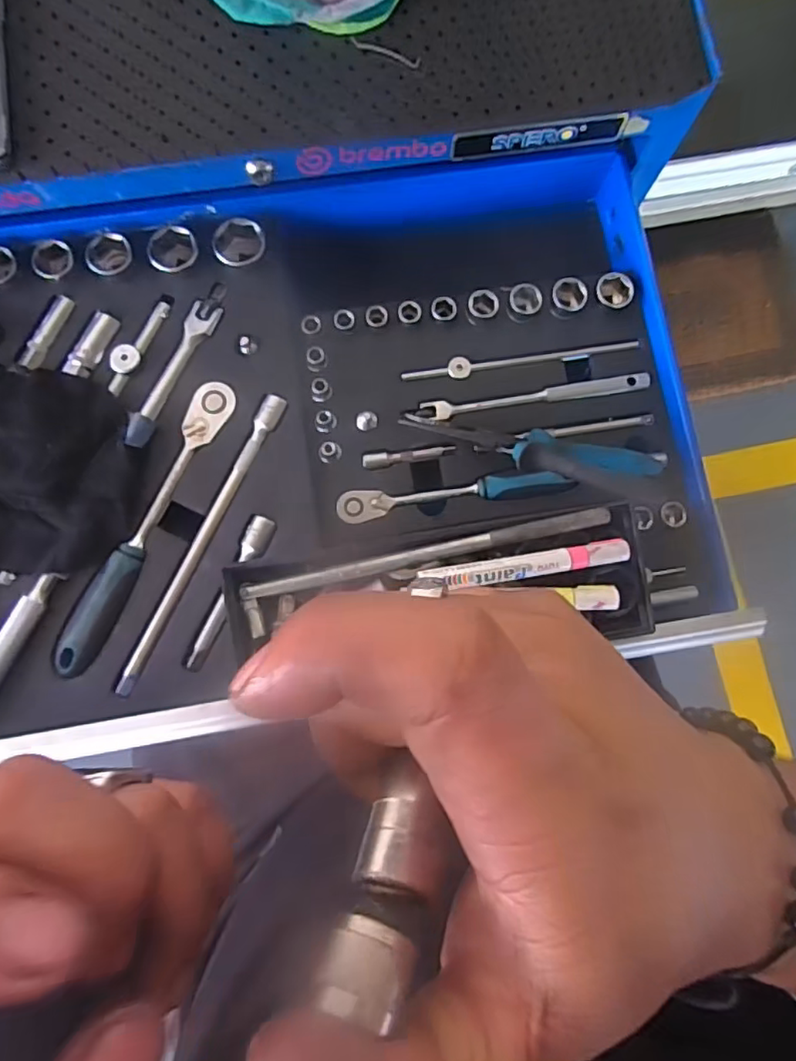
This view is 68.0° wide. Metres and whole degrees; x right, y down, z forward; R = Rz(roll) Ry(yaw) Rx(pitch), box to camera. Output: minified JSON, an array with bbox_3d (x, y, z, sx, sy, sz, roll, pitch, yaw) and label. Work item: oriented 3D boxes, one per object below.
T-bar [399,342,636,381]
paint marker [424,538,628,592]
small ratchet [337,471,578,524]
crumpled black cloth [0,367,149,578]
[{"bbox_3d":[0.099,-0.135,0.476,0.190,0.014,0.016,-6,81,-3],"label":"T-bar"},{"bbox_3d":[0.084,0.023,0.383,0.137,0.012,0.015,-9,81,-4],"label":"paint marker"},{"bbox_3d":[0.044,-0.028,0.455,0.178,0.019,0.024,-7,81,-3],"label":"small ratchet"},{"bbox_3d":[-0.270,-0.047,0.441,0.154,0.023,0.149,8,81,-1],"label":"crumpled black cloth"}]

